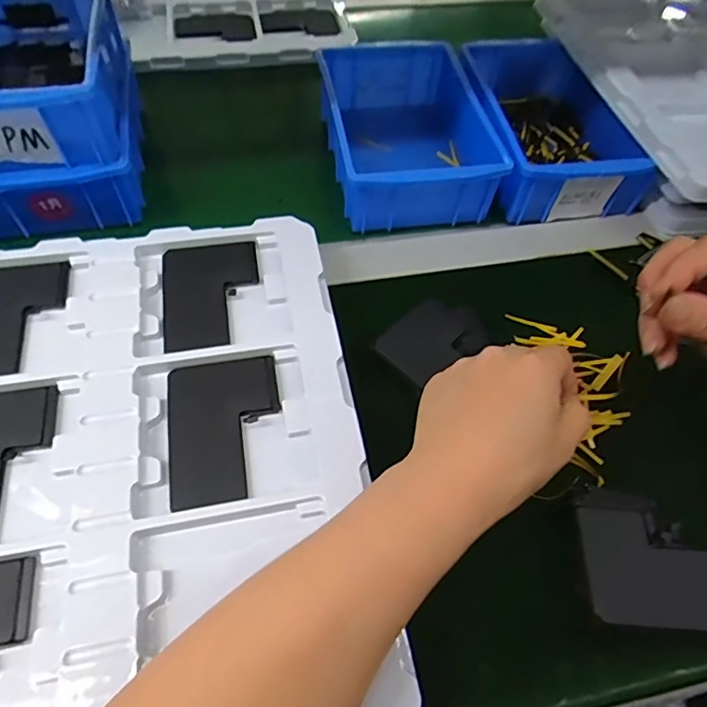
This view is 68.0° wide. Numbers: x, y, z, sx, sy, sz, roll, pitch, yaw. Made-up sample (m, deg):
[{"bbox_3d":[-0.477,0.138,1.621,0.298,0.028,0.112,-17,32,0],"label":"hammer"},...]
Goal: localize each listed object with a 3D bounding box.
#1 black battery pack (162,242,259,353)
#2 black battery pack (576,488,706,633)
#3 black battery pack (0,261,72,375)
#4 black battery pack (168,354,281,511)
[{"bbox_3d":[-0.097,-0.042,0.359,0.064,0.004,0.088,-9,58,-9],"label":"black battery pack"},{"bbox_3d":[0.170,0.116,0.291,0.089,0.023,0.070,6,57,1],"label":"black battery pack"},{"bbox_3d":[-0.226,-0.025,0.343,0.066,0.006,0.089,-6,57,-7],"label":"black battery pack"},{"bbox_3d":[-0.075,0.042,0.309,0.064,0.008,0.088,-9,58,-9],"label":"black battery pack"}]

